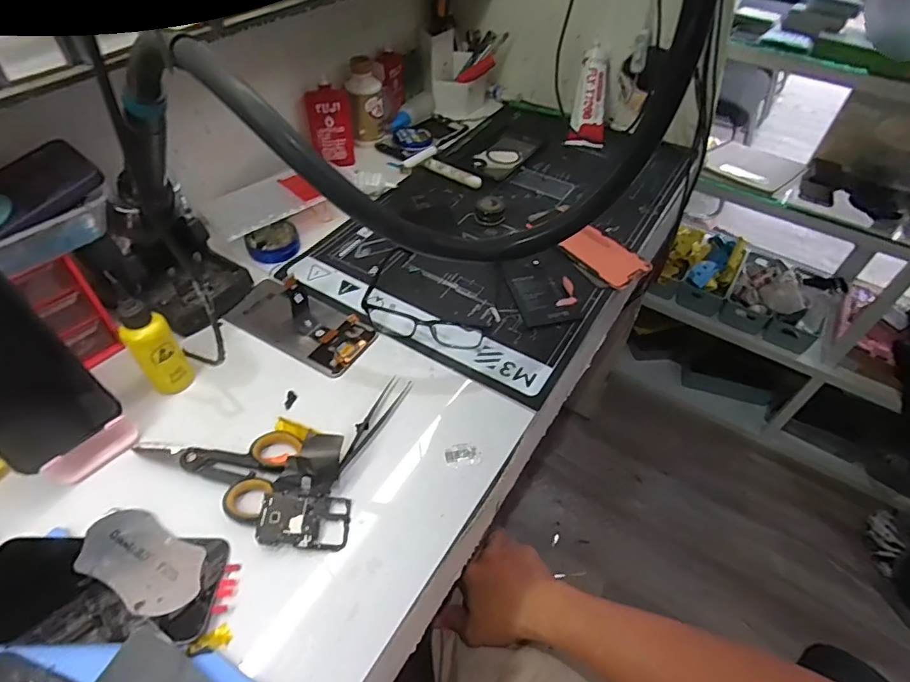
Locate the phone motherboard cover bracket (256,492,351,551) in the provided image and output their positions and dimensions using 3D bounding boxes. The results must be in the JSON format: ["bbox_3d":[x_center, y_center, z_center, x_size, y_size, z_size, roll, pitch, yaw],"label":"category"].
[{"bbox_3d":[-0.115,0.137,0.387,0.065,0.005,0.039,9,52,-14],"label":"phone motherboard cover bracket"}]

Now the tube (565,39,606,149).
[{"bbox_3d":[0.212,-0.384,0.794,0.051,0.159,0.034,5,7,1],"label":"tube"}]

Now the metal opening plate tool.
[{"bbox_3d":[-0.225,0.157,0.364,0.098,0.004,0.052,22,40,16],"label":"metal opening plate tool"}]

